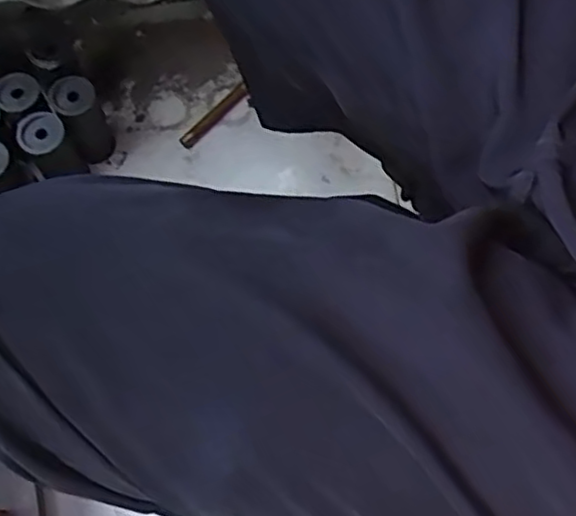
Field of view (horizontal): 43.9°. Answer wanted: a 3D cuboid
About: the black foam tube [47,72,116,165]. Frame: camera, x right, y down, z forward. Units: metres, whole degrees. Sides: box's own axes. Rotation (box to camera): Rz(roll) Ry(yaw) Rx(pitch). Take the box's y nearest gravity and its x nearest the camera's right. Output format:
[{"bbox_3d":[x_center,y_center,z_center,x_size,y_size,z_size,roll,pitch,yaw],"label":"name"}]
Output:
[{"bbox_3d":[-0.207,-0.140,0.728,0.044,0.105,0.046,1,68,-2],"label":"black foam tube"}]

